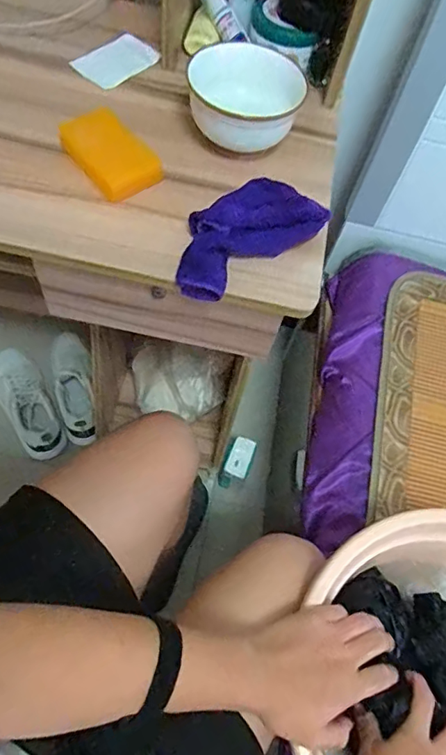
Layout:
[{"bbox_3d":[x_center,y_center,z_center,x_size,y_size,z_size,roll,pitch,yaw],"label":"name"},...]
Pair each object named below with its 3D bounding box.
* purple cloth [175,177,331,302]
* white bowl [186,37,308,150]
[{"bbox_3d":[0.022,-0.151,0.493,0.166,0.056,0.084,-33,72,-22],"label":"purple cloth"},{"bbox_3d":[0.024,-0.309,0.558,0.122,0.076,0.122,3,63,-6],"label":"white bowl"}]

